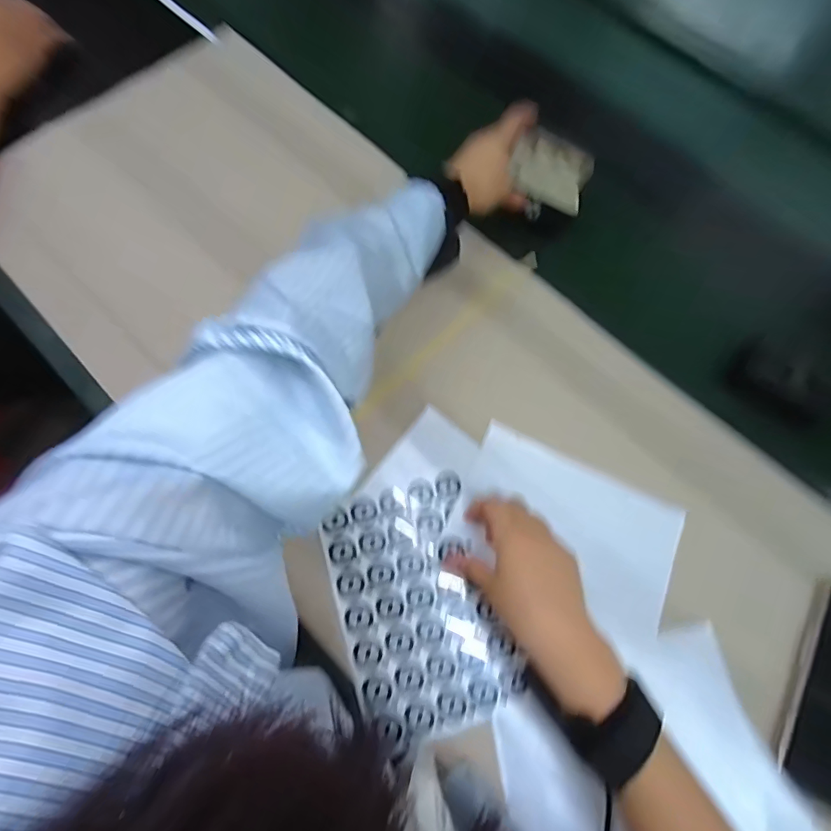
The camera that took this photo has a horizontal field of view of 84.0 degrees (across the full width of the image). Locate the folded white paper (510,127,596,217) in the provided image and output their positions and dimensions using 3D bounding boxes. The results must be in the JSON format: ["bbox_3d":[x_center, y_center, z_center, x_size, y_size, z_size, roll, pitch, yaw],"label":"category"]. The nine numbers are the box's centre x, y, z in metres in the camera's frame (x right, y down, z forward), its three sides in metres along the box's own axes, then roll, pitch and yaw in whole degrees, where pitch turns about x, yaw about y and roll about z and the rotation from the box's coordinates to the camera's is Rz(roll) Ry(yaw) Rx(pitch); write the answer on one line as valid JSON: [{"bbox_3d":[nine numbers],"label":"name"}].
[{"bbox_3d":[0.138,-0.247,0.465,0.079,0.010,0.065,20,91,-12],"label":"folded white paper"}]

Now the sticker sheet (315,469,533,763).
[{"bbox_3d":[0.003,0.146,0.357,0.114,0.008,0.175,-18,72,-6],"label":"sticker sheet"}]

